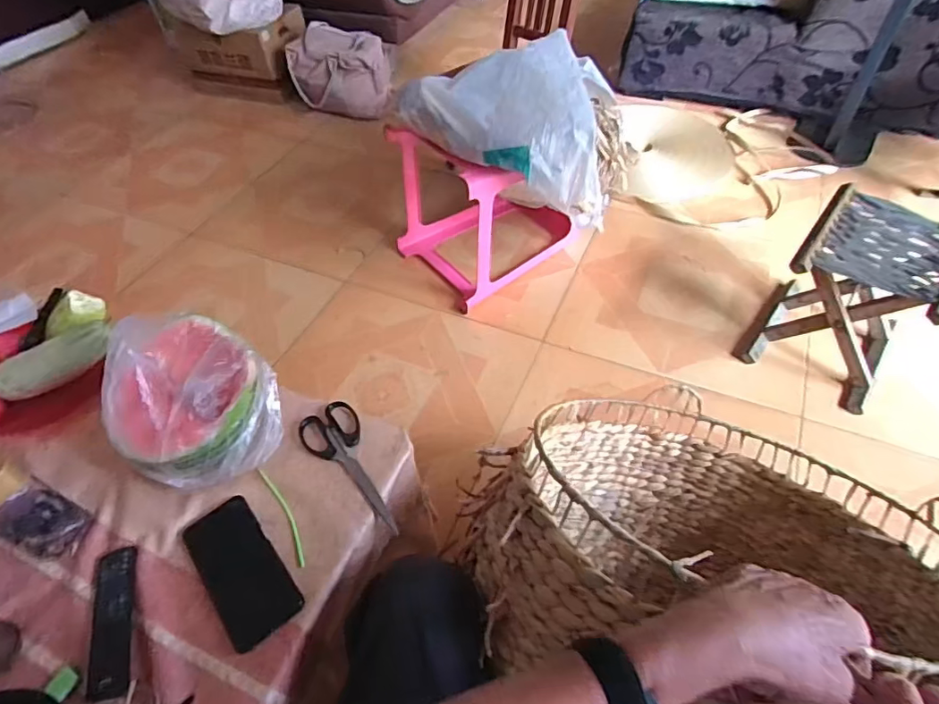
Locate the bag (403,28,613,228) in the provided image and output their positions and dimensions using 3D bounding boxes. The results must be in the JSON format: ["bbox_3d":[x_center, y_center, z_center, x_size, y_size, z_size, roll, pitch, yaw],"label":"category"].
[{"bbox_3d":[0.132,-0.549,1.312,0.464,0.310,0.456,13,54,14],"label":"bag"}]

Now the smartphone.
[{"bbox_3d":[-0.254,0.238,0.589,0.075,0.005,0.168,-35,57,-21],"label":"smartphone"}]

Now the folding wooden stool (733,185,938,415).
[{"bbox_3d":[0.865,-0.122,1.221,0.287,0.353,0.353,33,61,26],"label":"folding wooden stool"}]

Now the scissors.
[{"bbox_3d":[-0.142,0.139,0.662,0.072,0.011,0.191,-34,57,-21],"label":"scissors"}]

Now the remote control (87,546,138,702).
[{"bbox_3d":[-0.372,0.276,0.551,0.040,0.017,0.148,-18,53,-10],"label":"remote control"}]

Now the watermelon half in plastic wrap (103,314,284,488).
[{"bbox_3d":[-0.326,0.050,0.623,0.173,0.137,0.165,-27,55,-17],"label":"watermelon half in plastic wrap"}]

